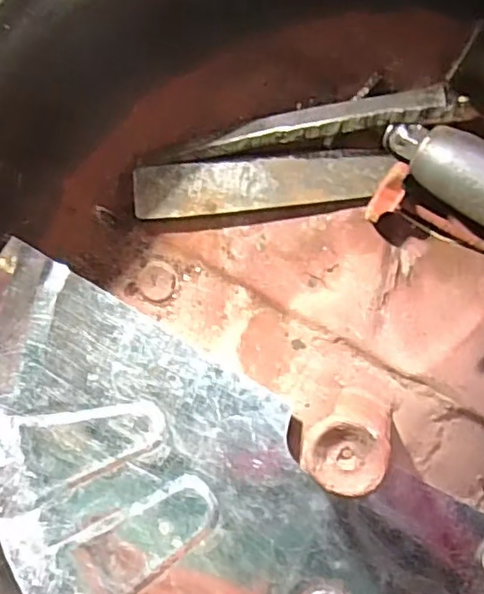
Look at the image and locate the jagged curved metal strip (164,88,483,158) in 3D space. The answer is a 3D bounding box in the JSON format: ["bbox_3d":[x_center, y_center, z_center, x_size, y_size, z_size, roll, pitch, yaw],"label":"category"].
[{"bbox_3d":[0.059,-0.126,0.439,0.214,0.034,0.025,-7,94,10],"label":"jagged curved metal strip"}]

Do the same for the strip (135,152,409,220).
[{"bbox_3d":[0.014,-0.086,0.462,0.195,0.005,0.040,-2,95,10],"label":"strip"}]

